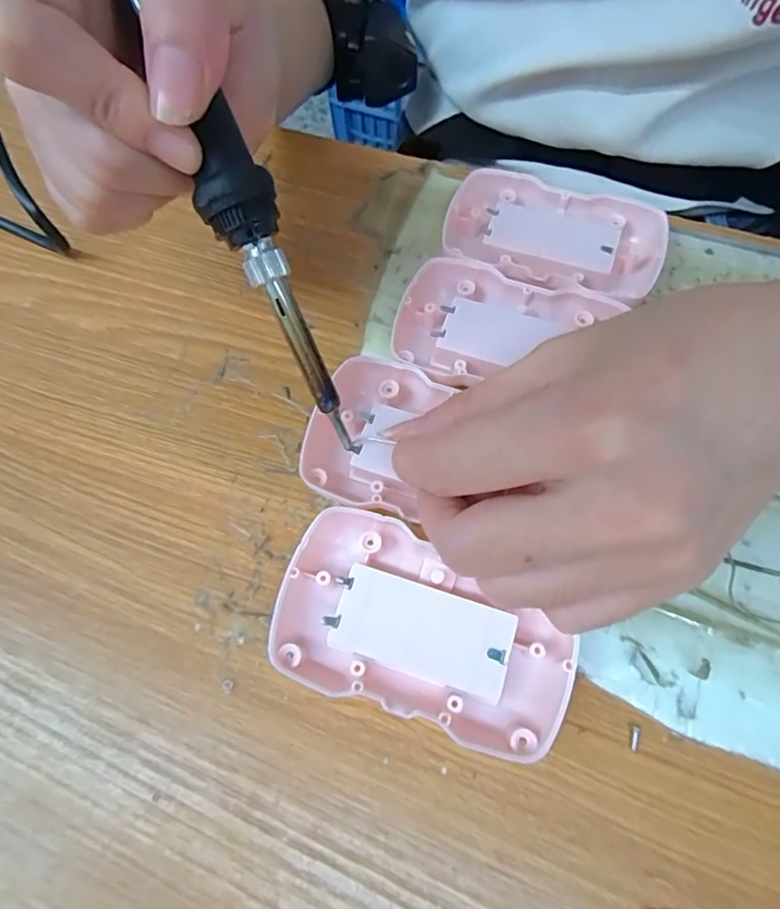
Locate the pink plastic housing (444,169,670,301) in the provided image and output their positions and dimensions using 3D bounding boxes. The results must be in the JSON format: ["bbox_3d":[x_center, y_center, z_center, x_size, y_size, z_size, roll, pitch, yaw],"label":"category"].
[{"bbox_3d":[0.068,-0.090,0.224,0.088,0.018,0.055,17,68,10],"label":"pink plastic housing"}]

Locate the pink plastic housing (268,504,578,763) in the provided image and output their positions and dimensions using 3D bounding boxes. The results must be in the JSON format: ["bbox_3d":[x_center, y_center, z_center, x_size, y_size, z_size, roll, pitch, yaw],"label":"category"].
[{"bbox_3d":[0.011,0.053,0.164,0.088,0.018,0.054,16,68,9],"label":"pink plastic housing"}]

